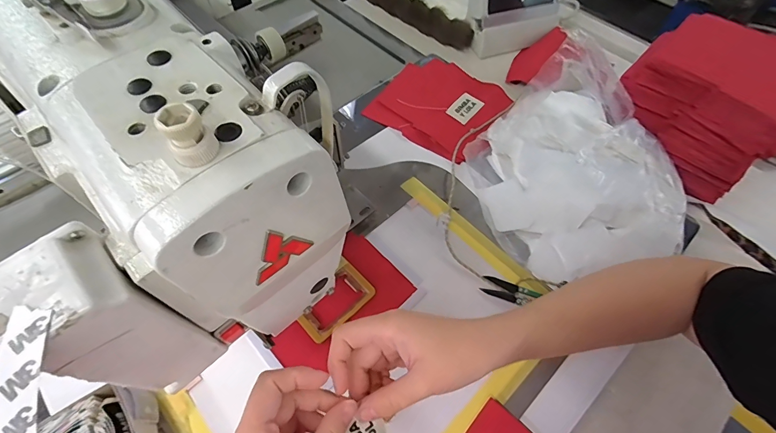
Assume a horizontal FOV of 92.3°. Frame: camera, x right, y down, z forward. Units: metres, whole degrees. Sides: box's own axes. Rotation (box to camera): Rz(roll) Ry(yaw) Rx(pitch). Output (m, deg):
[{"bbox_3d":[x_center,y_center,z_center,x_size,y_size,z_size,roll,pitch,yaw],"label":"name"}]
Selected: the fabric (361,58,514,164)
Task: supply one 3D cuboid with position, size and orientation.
[{"bbox_3d":[0.078,-0.169,0.552,0.165,0.016,0.168,33,63,18],"label":"fabric"}]

